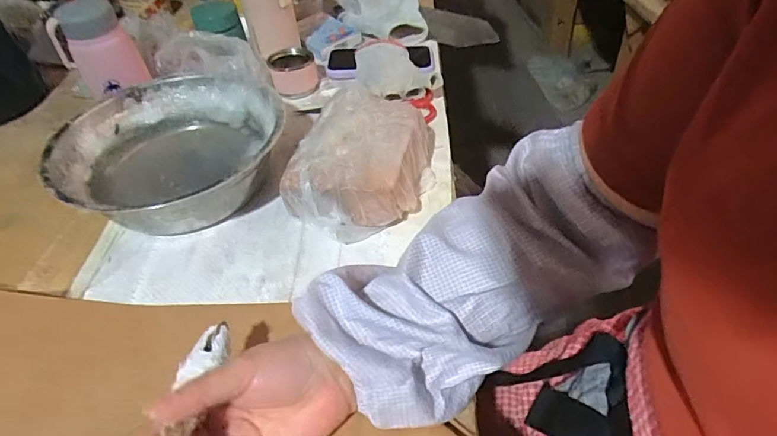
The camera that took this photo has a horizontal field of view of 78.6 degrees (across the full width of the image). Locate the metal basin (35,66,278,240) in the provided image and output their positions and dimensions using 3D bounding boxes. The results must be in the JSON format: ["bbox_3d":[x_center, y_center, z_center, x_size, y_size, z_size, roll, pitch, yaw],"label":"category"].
[{"bbox_3d":[-0.230,-0.066,0.518,0.225,0.075,0.230,-3,46,3],"label":"metal basin"}]

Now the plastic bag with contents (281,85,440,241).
[{"bbox_3d":[-0.025,-0.057,0.496,0.134,0.068,0.183,13,48,17],"label":"plastic bag with contents"}]

